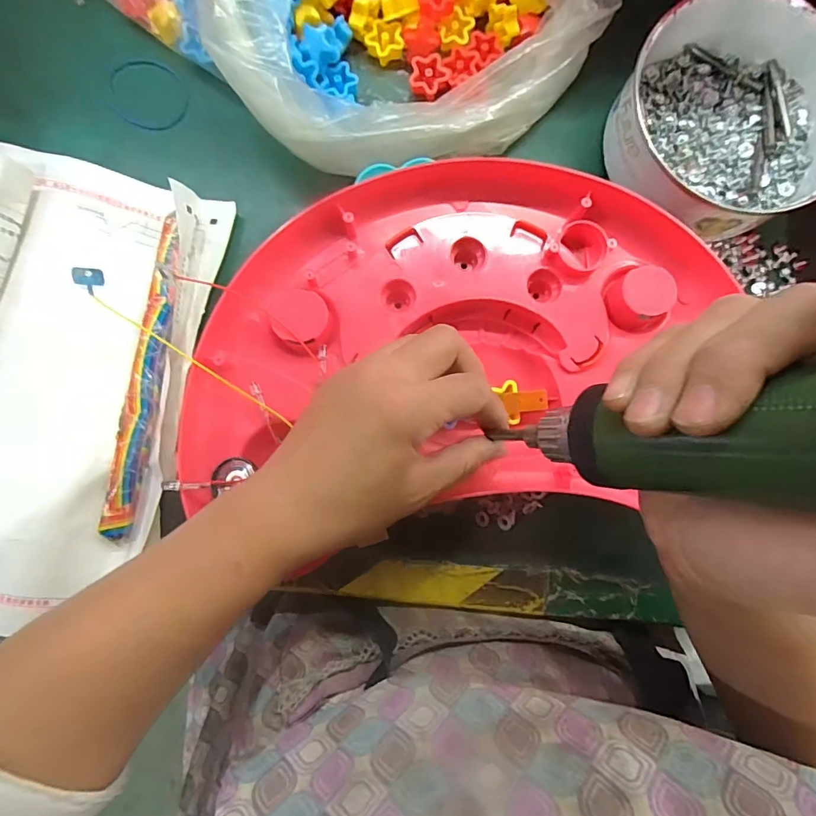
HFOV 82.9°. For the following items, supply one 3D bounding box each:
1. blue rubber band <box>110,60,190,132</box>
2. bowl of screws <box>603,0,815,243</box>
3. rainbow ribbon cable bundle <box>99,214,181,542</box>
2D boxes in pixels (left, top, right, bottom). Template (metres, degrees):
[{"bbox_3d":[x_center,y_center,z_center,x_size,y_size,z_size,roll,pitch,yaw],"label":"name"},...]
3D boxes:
[{"bbox_3d":[-0.181,-0.218,0.322,0.052,0.004,0.052,-1,83,-9],"label":"blue rubber band"},{"bbox_3d":[0.210,-0.187,0.304,0.127,0.061,0.137,0,84,-2],"label":"bowl of screws"},{"bbox_3d":[-0.165,-0.021,0.292,0.020,0.008,0.202,8,84,-1],"label":"rainbow ribbon cable bundle"}]

